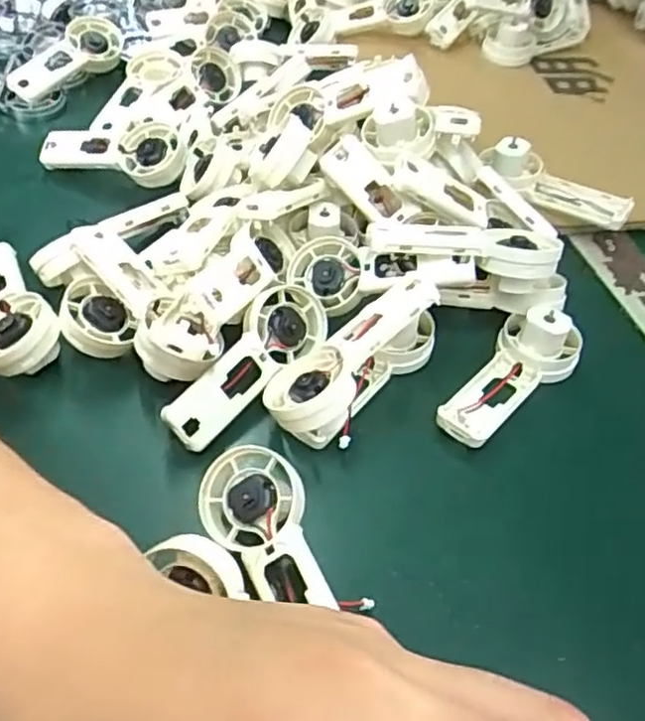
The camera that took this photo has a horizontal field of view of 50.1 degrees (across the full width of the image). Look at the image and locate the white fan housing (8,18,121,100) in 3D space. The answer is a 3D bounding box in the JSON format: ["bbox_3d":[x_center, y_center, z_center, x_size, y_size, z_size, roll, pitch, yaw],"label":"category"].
[{"bbox_3d":[-0.184,-0.218,0.505,0.045,0.023,0.094,21,50,13],"label":"white fan housing"}]

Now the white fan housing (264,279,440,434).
[{"bbox_3d":[0.012,-0.005,0.312,0.039,0.026,0.092,40,74,23],"label":"white fan housing"}]

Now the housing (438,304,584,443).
[{"bbox_3d":[0.090,0.009,0.326,0.038,0.028,0.082,30,53,20],"label":"housing"}]

